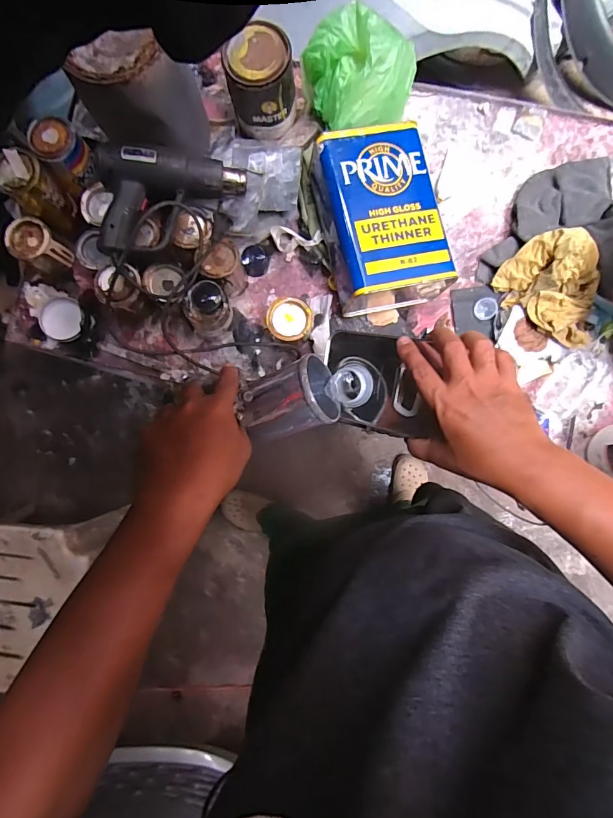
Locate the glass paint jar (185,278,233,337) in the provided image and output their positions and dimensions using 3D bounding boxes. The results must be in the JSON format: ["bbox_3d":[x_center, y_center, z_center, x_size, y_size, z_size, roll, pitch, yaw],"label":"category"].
[{"bbox_3d":[-0.160,-0.161,0.674,0.077,0.076,0.070,-39,84,2],"label":"glass paint jar"}]

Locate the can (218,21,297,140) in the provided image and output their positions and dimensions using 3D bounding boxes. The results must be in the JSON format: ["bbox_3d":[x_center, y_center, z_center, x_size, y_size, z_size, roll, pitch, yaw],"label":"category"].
[{"bbox_3d":[-0.073,-0.519,0.659,0.110,0.121,0.091,-14,86,5],"label":"can"}]

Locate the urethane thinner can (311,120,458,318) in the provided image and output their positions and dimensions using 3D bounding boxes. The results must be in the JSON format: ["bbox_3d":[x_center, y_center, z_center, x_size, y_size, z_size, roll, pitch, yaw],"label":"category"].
[{"bbox_3d":[0.115,-0.294,0.652,0.166,0.121,0.248,-14,86,5],"label":"urethane thinner can"}]

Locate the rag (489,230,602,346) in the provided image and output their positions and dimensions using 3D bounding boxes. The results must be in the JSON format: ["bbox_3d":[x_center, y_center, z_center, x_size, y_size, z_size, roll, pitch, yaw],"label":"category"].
[{"bbox_3d":[0.410,-0.204,0.653,0.180,0.062,0.145,33,91,6],"label":"rag"}]

